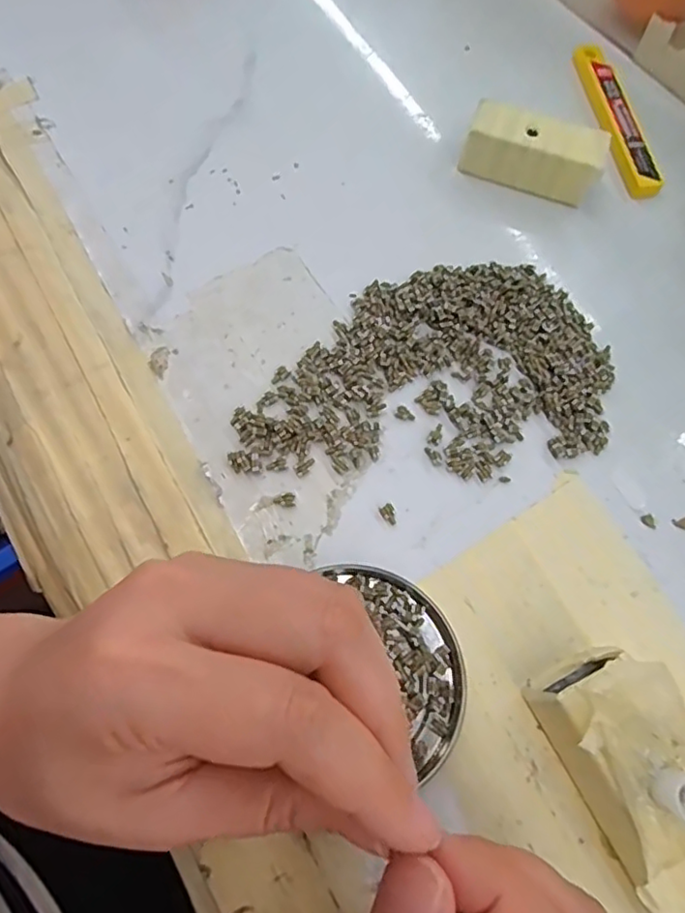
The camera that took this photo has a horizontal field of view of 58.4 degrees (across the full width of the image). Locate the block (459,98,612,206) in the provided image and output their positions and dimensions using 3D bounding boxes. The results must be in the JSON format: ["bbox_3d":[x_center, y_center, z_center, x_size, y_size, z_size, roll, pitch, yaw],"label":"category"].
[{"bbox_3d":[0.094,-0.149,0.305,0.065,0.028,0.025,19,70,4],"label":"block"}]

